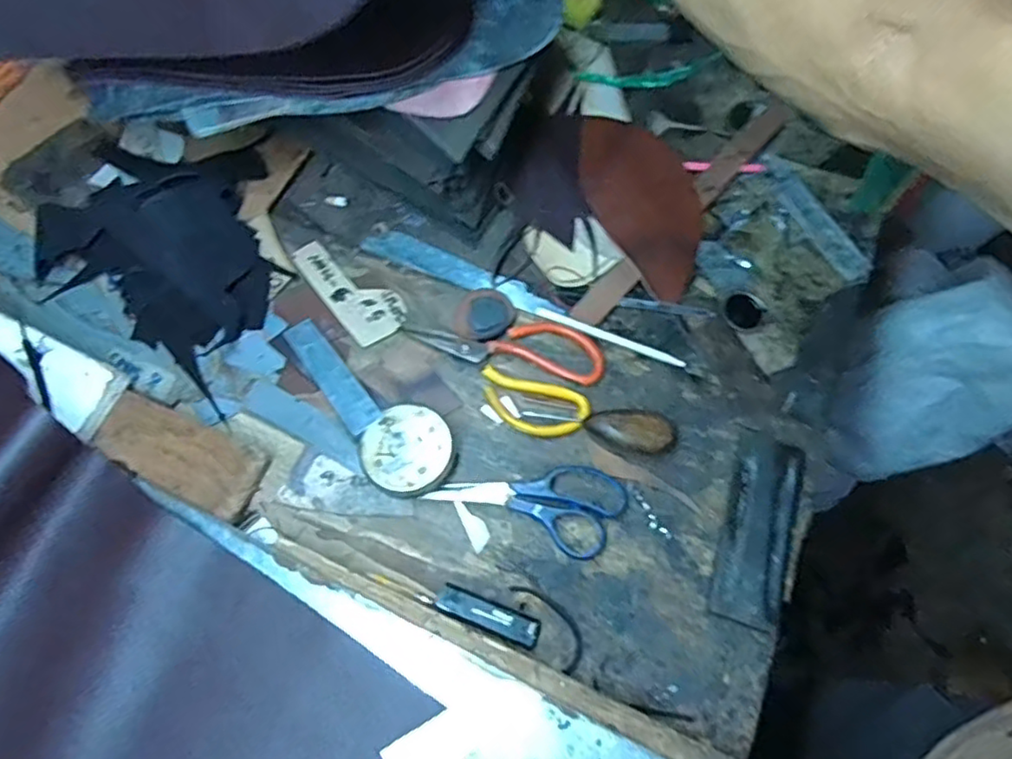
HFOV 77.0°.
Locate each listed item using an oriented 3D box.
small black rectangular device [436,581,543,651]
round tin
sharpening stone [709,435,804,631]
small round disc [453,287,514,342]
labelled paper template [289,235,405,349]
[{"bbox_3d":[-0.014,0.183,0.494,0.081,0.005,0.027,18,54,10],"label":"small black rectangular device"},{"bbox_3d":[-0.083,0.059,0.534,0.073,0.027,0.073,-1,69,2],"label":"round tin"},{"bbox_3d":[0.205,0.120,0.509,0.051,0.014,0.148,18,70,8],"label":"sharpening stone"},{"bbox_3d":[-0.021,-0.060,0.581,0.056,0.010,0.052,-1,69,2],"label":"small round disc"},{"bbox_3d":[-0.147,-0.088,0.601,0.055,0.006,0.126,-37,72,-12],"label":"labelled paper template"}]

